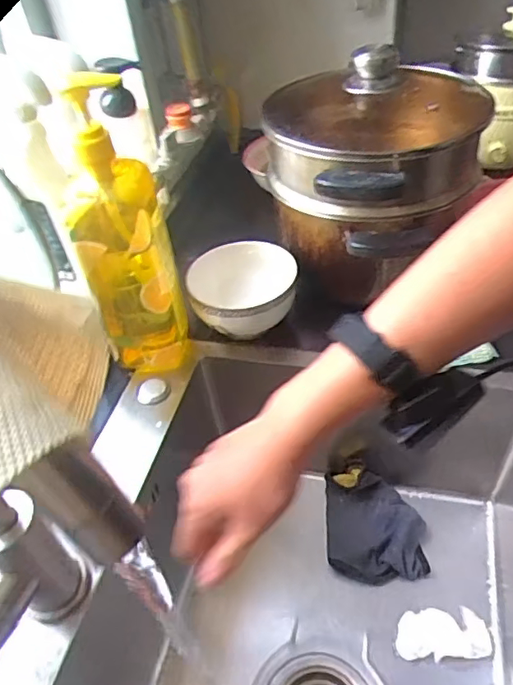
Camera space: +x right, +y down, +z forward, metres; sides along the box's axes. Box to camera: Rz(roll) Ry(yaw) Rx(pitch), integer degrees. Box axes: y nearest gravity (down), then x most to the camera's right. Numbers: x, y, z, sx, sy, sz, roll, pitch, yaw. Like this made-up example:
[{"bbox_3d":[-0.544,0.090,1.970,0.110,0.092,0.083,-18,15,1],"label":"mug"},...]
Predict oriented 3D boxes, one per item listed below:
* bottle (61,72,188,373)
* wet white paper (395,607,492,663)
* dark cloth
[{"bbox_3d":[-0.134,-0.101,0.537,0.090,0.281,0.086,-15,44,-9],"label":"bottle"},{"bbox_3d":[0.189,0.296,0.557,0.088,0.011,0.047,-4,43,3],"label":"wet white paper"},{"bbox_3d":[0.137,0.212,0.639,0.107,0.031,0.122,-2,43,5],"label":"dark cloth"}]

